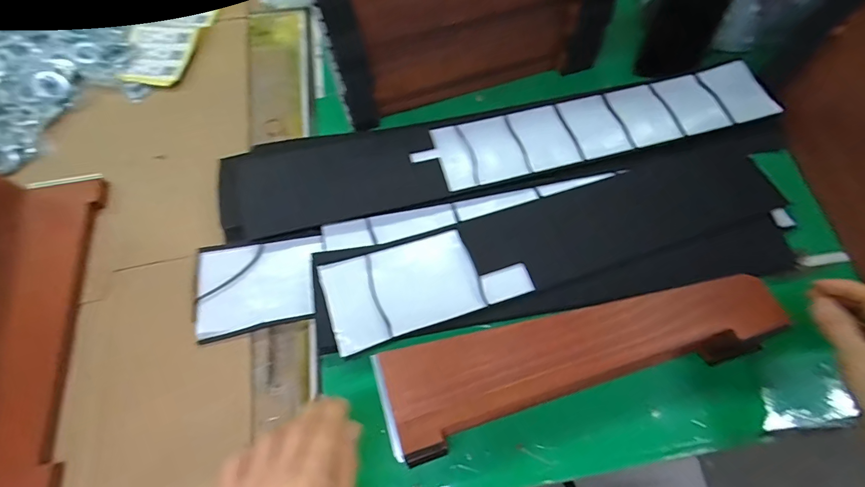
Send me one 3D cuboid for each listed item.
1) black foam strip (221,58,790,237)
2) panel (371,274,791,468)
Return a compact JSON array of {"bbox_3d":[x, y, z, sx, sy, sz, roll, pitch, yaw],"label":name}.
[{"bbox_3d":[0.099,-0.110,0.471,0.644,0.022,0.110,-13,77,-7],"label":"black foam strip"},{"bbox_3d":[0.126,0.095,0.355,0.337,0.043,0.083,-15,65,-7],"label":"panel"}]

